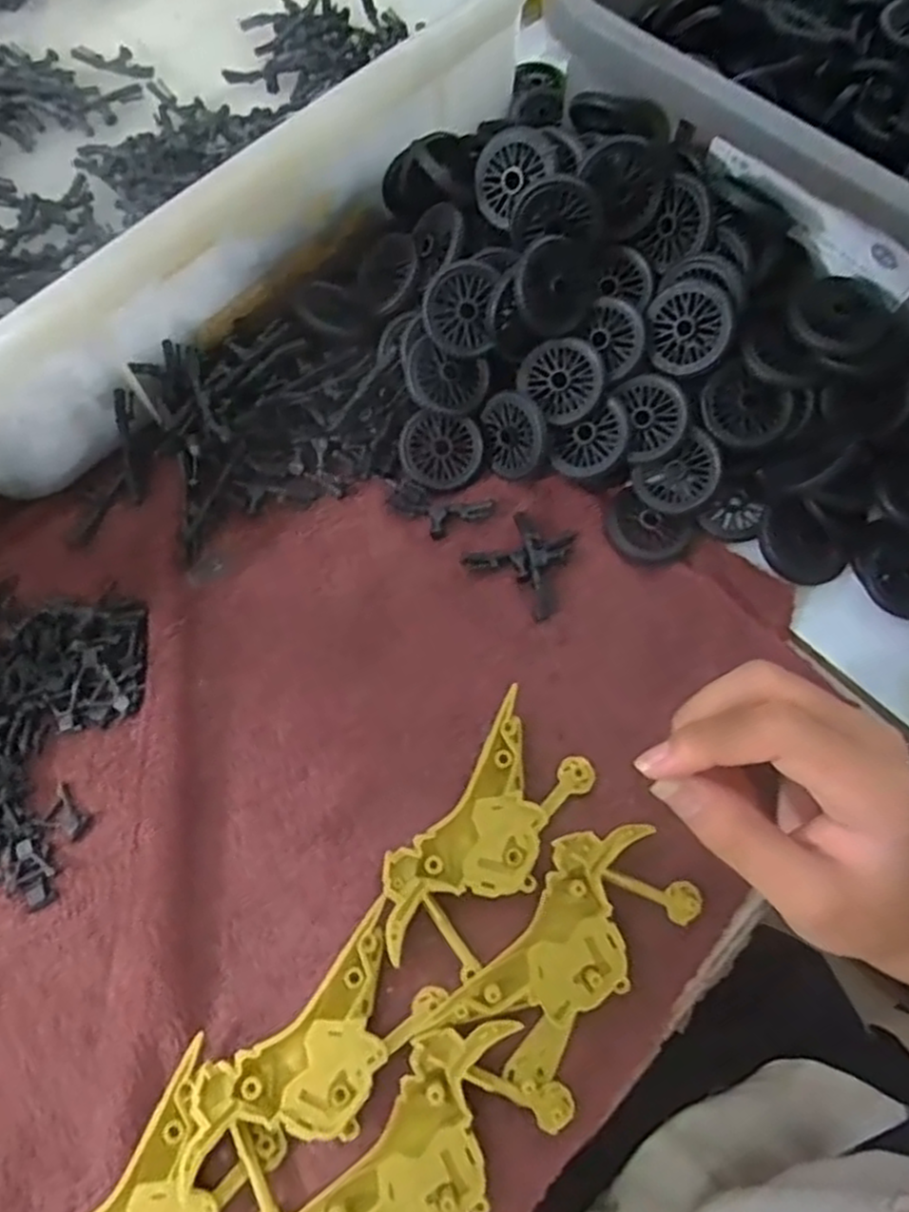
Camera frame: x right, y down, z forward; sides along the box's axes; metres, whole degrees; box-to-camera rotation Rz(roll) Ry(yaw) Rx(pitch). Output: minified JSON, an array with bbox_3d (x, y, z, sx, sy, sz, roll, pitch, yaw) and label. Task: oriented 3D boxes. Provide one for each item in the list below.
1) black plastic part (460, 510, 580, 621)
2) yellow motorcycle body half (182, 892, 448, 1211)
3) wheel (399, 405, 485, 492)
[{"bbox_3d":[0.032,-0.022,0.332,0.042,0.010,0.038,37,74,12],"label":"black plastic part"},{"bbox_3d":[-0.047,0.158,0.264,0.047,0.006,0.098,42,75,13],"label":"yellow motorcycle body half"},{"bbox_3d":[-0.006,-0.070,0.348,0.037,0.005,0.033,4,95,-2],"label":"wheel"}]

